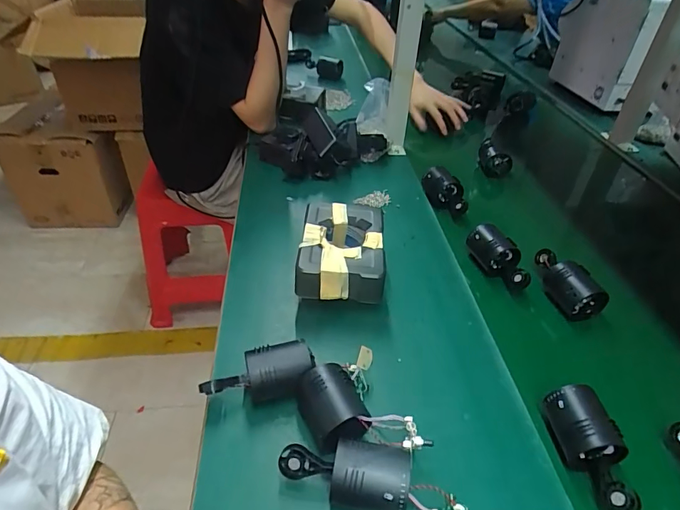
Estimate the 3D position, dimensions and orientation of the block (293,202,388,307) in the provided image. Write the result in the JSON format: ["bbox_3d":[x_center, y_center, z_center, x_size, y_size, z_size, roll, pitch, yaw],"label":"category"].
[{"bbox_3d":[0.004,-0.011,0.591,0.109,0.047,0.154,4,40,1],"label":"block"}]

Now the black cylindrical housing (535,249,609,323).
[{"bbox_3d":[0.326,0.039,0.627,0.054,0.069,0.110,-8,41,-14],"label":"black cylindrical housing"}]

